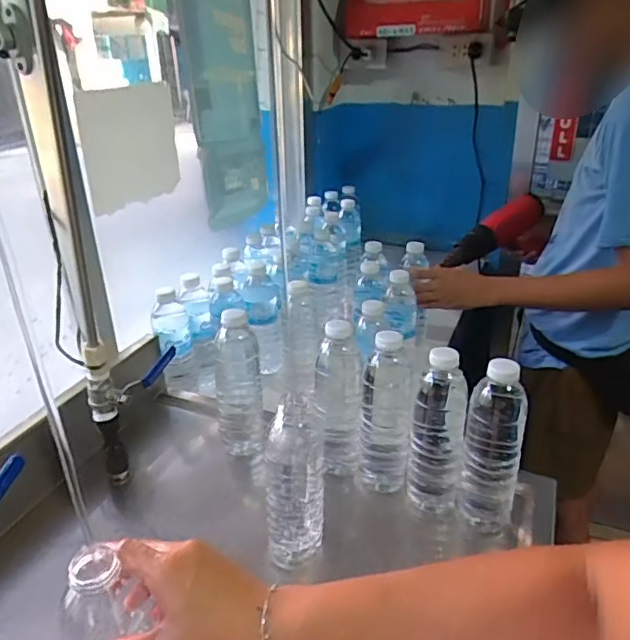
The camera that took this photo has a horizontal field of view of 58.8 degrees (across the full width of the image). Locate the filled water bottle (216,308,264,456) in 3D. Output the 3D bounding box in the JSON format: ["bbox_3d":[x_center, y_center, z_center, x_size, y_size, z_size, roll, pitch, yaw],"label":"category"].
[{"bbox_3d":[-0.100,0.084,0.739,0.057,0.198,0.053,-3,27,-3],"label":"filled water bottle"}]

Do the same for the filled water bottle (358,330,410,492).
[{"bbox_3d":[0.086,0.116,0.683,0.058,0.209,0.051,2,27,8],"label":"filled water bottle"}]

